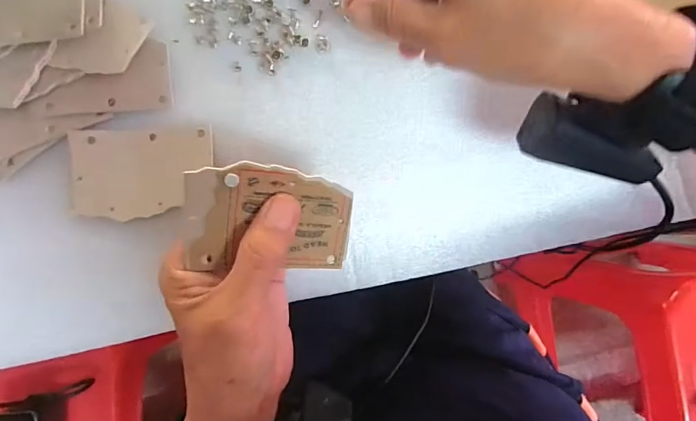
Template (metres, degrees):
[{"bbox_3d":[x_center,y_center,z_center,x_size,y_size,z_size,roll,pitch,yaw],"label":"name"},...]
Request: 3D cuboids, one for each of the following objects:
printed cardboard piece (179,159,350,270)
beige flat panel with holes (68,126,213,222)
[{"bbox_3d":[-0.039,0.004,0.224,0.084,0.006,0.054,5,110,-19],"label":"printed cardboard piece"},{"bbox_3d":[-0.127,-0.024,0.271,0.083,0.004,0.054,-5,86,-2],"label":"beige flat panel with holes"}]

